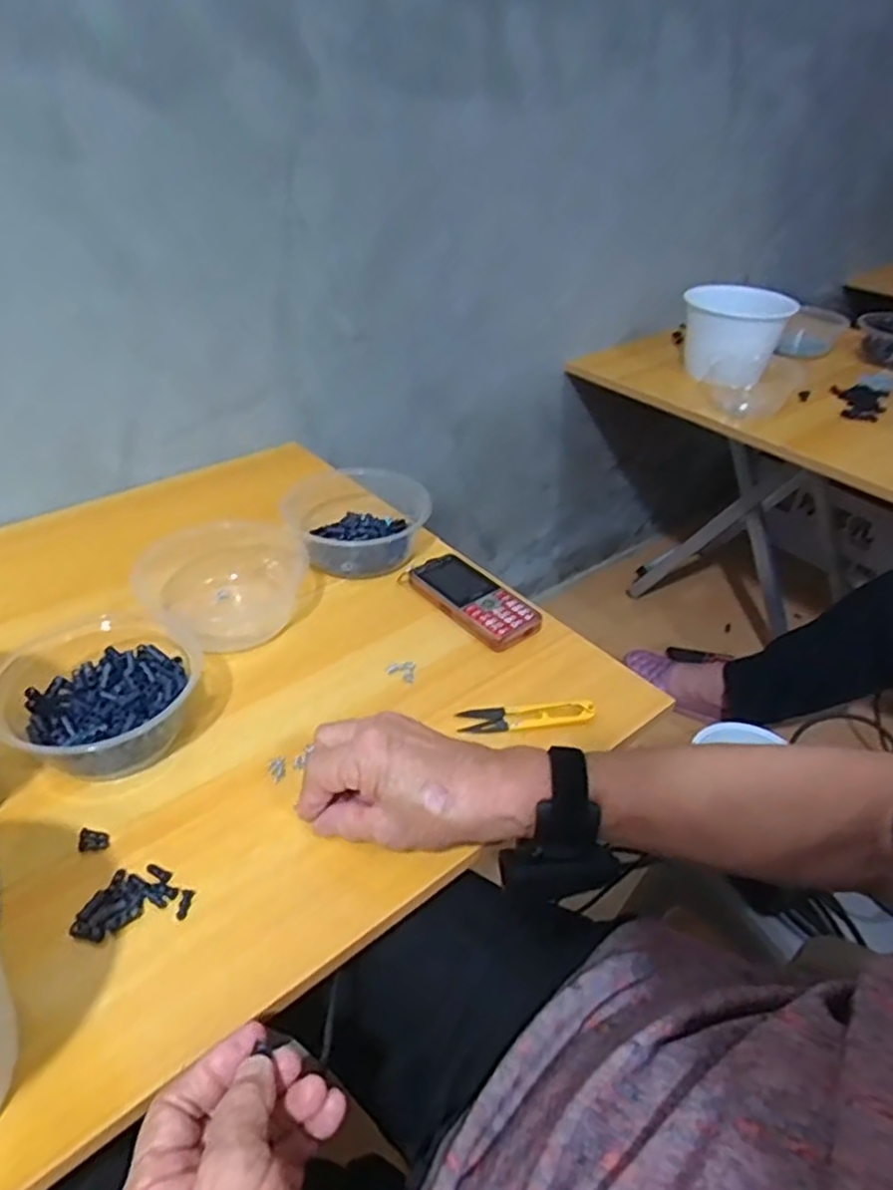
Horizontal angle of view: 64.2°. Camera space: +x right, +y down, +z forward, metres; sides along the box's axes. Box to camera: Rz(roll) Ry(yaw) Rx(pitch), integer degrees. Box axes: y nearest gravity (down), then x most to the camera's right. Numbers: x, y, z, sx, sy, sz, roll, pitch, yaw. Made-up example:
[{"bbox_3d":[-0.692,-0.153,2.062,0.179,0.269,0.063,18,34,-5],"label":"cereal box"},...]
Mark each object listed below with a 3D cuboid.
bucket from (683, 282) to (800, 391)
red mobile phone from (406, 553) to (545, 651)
[{"bbox_3d":[0.436,-0.392,1.077,0.151,0.113,0.127,7,38,6],"label":"bucket"},{"bbox_3d":[0.024,0.002,0.654,0.058,0.021,0.134,-25,45,-31],"label":"red mobile phone"}]

